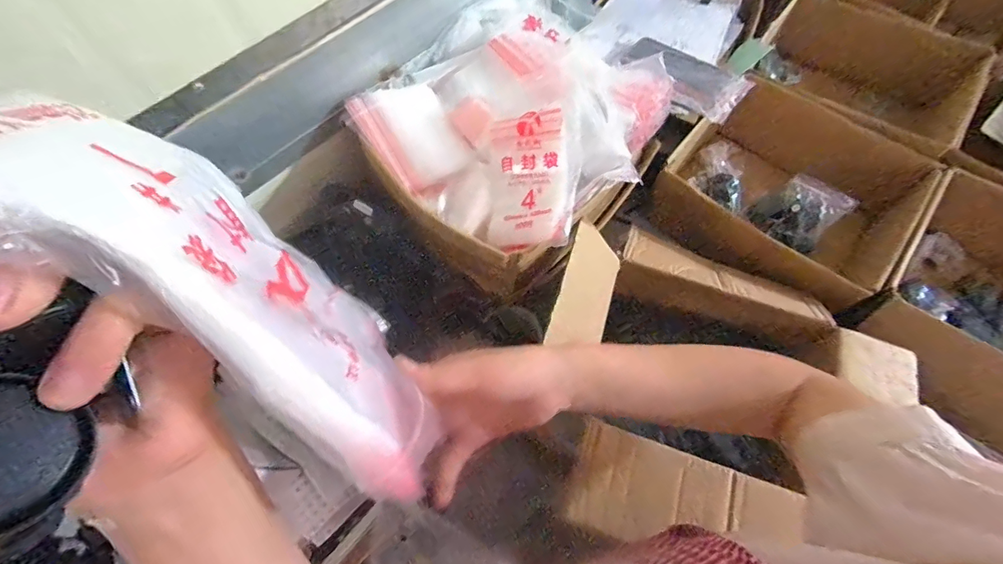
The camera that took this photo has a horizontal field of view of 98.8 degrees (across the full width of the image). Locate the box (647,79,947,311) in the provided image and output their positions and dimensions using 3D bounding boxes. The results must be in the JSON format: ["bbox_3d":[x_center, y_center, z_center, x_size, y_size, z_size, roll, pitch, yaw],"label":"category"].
[{"bbox_3d":[0.428,-0.135,0.655,0.313,0.132,0.311,34,71,16],"label":"box"}]

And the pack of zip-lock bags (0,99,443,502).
[{"bbox_3d":[-0.113,0.011,0.213,0.041,0.226,0.141,-37,38,2],"label":"pack of zip-lock bags"}]

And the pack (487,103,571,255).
[{"bbox_3d":[0.026,-0.108,0.468,0.096,0.025,0.151,-6,81,29],"label":"pack"}]

